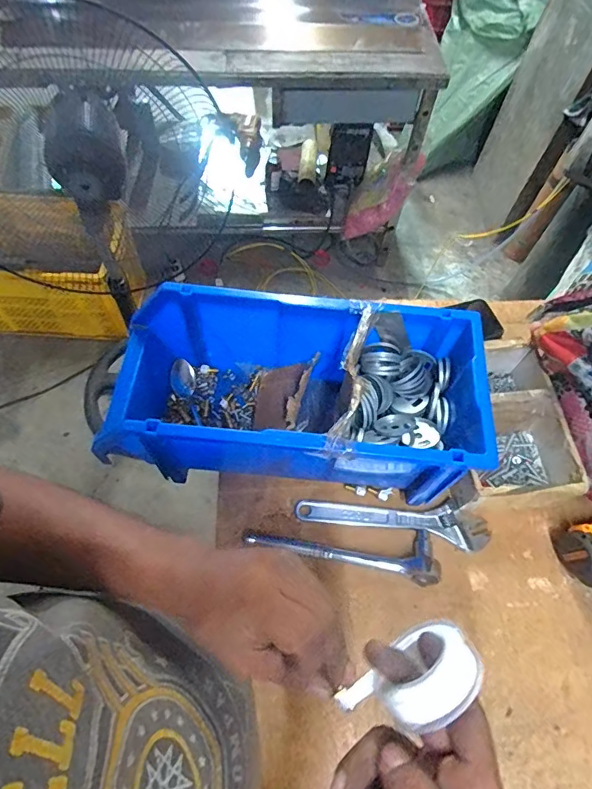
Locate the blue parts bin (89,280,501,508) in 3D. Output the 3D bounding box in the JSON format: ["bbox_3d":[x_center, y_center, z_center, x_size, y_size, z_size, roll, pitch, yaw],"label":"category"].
[{"bbox_3d":[-0.003,0.002,0.586,0.430,0.170,0.203,5,62,0],"label":"blue parts bin"}]

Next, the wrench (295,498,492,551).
[{"bbox_3d":[0.132,0.161,0.609,0.255,0.016,0.054,10,62,3],"label":"wrench"}]

